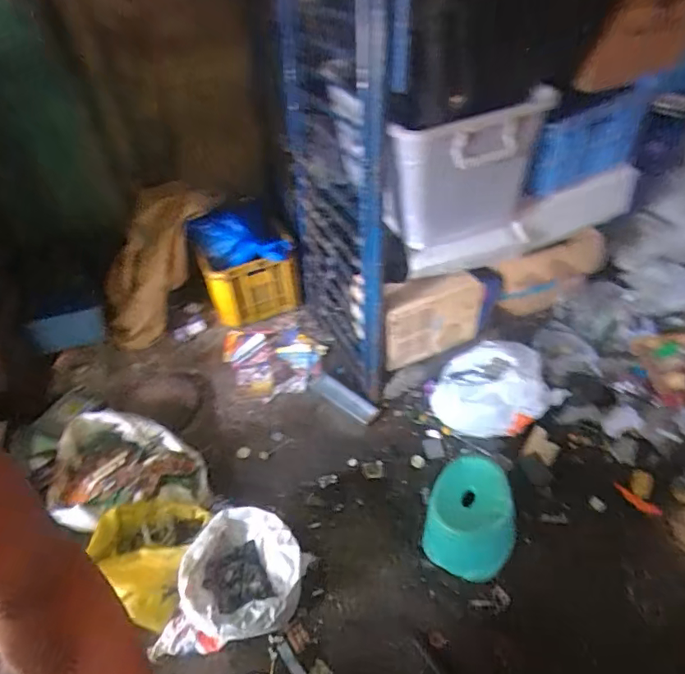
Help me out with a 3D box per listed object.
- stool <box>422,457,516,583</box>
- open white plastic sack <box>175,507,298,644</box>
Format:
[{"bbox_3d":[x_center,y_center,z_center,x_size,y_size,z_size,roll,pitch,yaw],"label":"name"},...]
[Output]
[{"bbox_3d":[0.380,0.512,1.445,0.230,0.215,0.281,14,43,21],"label":"stool"},{"bbox_3d":[-0.244,0.628,1.279,0.280,0.210,0.291,-1,40,4],"label":"open white plastic sack"}]

